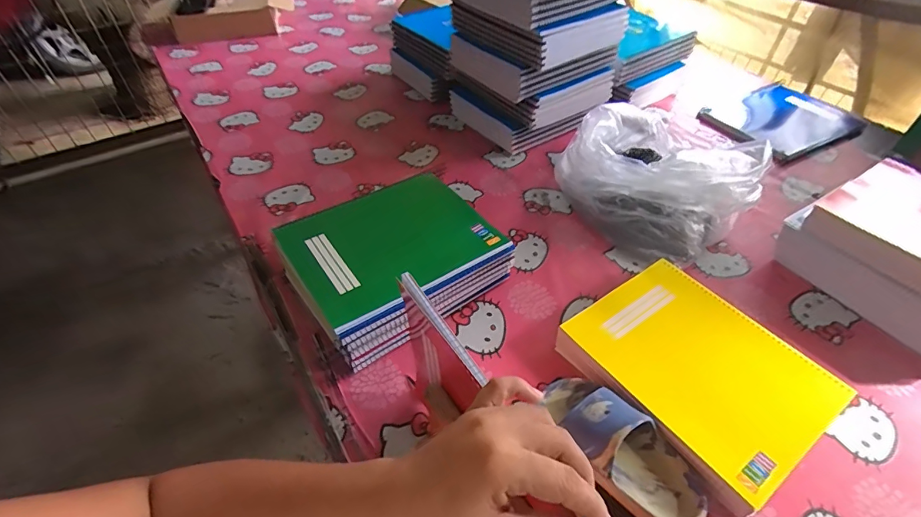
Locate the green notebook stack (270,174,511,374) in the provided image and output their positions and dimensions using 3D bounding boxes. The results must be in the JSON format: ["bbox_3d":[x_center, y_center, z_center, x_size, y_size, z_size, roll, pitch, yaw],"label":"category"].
[{"bbox_3d":[-0.087,0.001,0.610,0.250,0.089,0.203,-27,51,-24],"label":"green notebook stack"}]

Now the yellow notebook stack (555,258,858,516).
[{"bbox_3d":[0.266,0.126,0.520,0.208,0.047,0.253,-26,51,-23],"label":"yellow notebook stack"}]

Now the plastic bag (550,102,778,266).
[{"bbox_3d":[0.304,-0.128,0.705,0.212,0.139,0.245,-26,50,-23],"label":"plastic bag"}]

